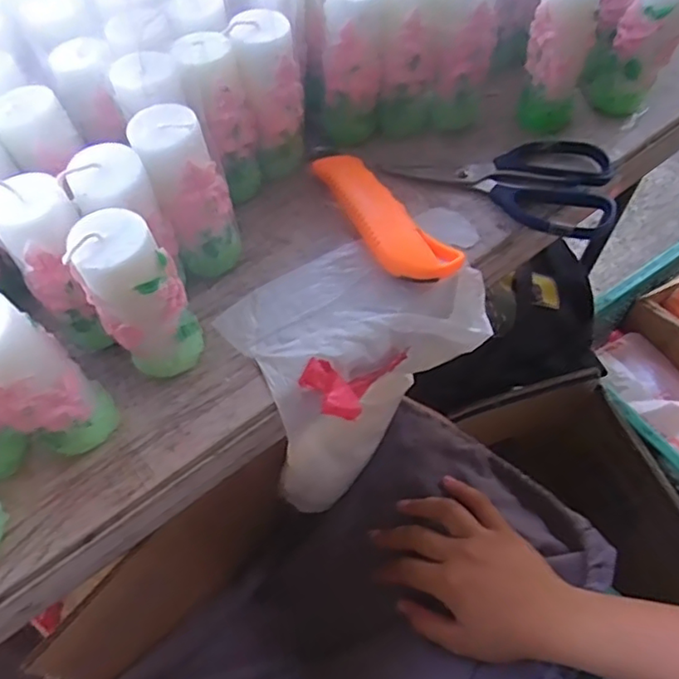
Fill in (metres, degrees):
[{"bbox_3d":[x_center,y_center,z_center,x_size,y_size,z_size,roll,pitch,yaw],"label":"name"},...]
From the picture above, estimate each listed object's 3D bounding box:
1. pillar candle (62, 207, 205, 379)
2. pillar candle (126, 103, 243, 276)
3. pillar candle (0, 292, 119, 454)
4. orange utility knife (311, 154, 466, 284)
[{"bbox_3d":[-0.103,-0.019,0.317,0.044,0.101,0.035,-15,60,-11],"label":"pillar candle"},{"bbox_3d":[-0.086,-0.084,0.354,0.045,0.098,0.042,-15,60,-11],"label":"pillar candle"},{"bbox_3d":[-0.149,0.020,0.294,0.044,0.097,0.044,36,64,19],"label":"pillar candle"},{"bbox_3d":[0.026,-0.083,0.406,0.037,0.017,0.126,-33,65,-20],"label":"orange utility knife"}]

